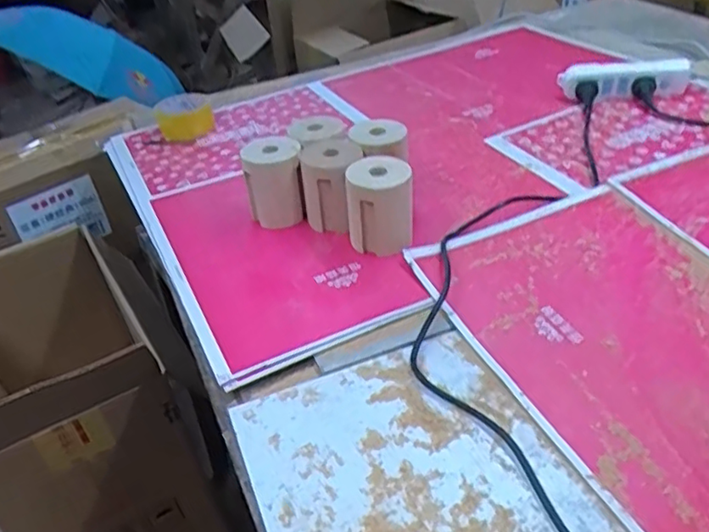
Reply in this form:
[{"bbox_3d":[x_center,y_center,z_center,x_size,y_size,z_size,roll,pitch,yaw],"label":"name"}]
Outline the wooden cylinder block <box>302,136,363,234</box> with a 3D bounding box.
[{"bbox_3d":[-0.026,-0.100,0.813,0.076,0.104,0.096,10,40,21],"label":"wooden cylinder block"}]

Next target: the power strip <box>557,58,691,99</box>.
[{"bbox_3d":[0.443,-0.307,1.042,0.200,0.061,0.045,-3,37,5],"label":"power strip"}]

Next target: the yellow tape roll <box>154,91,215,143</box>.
[{"bbox_3d":[-0.300,-0.266,1.113,0.096,0.043,0.098,-15,38,-12],"label":"yellow tape roll"}]

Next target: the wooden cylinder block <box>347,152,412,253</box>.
[{"bbox_3d":[0.032,-0.076,0.774,0.078,0.099,0.086,-3,37,4],"label":"wooden cylinder block"}]

